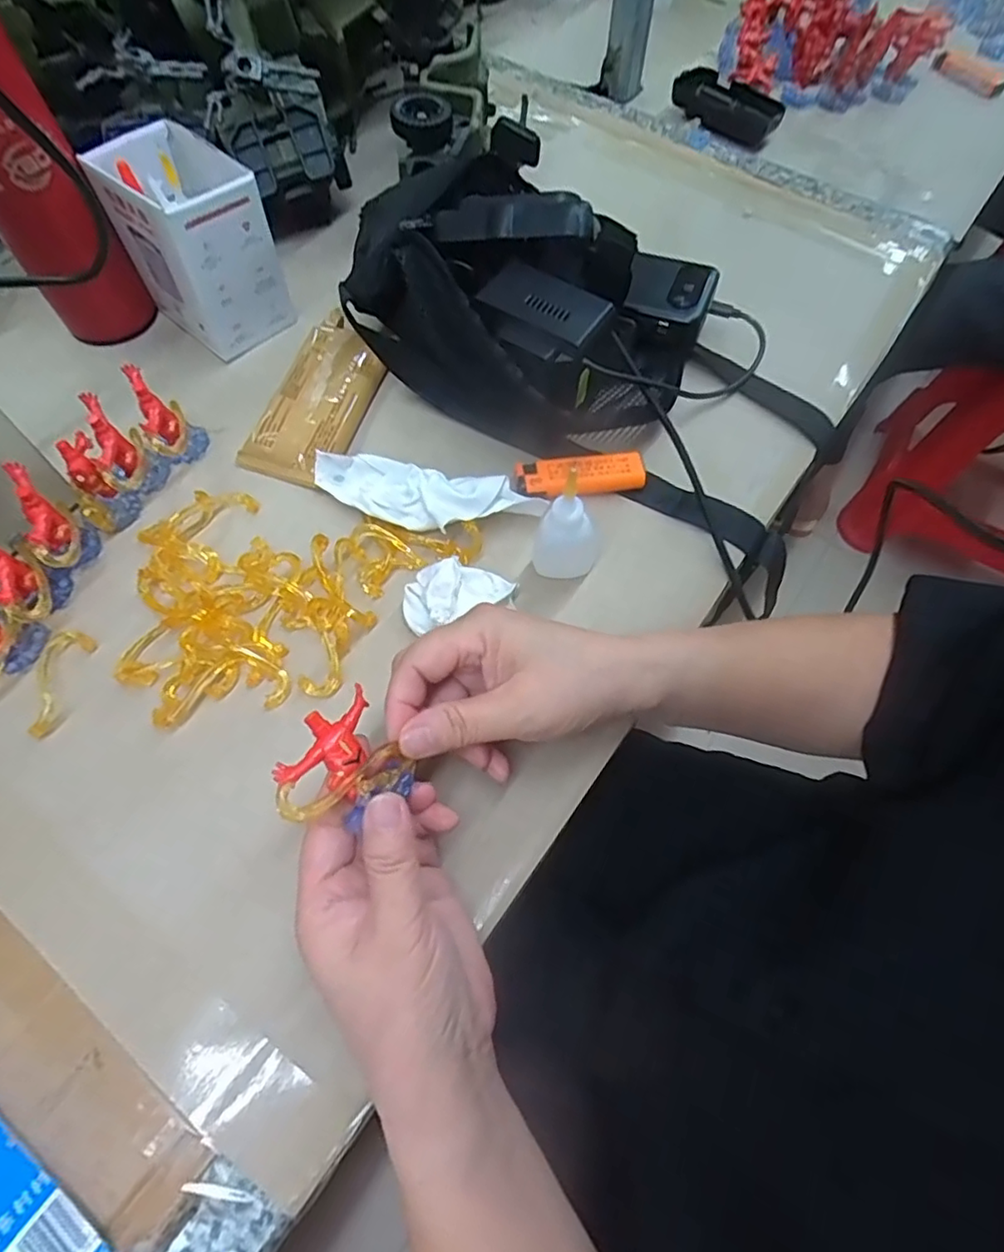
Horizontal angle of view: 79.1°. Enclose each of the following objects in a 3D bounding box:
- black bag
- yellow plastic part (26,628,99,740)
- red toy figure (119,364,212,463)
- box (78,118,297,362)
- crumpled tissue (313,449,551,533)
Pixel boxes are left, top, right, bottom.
[{"bbox_3d":[0.062,-0.202,0.394,0.350,0.098,0.193,34,67,13],"label":"black bag"},{"bbox_3d":[-0.237,0.028,0.321,0.024,0.004,0.058,7,64,0],"label":"yellow plastic part"},{"bbox_3d":[-0.212,-0.132,0.382,0.033,0.044,0.043,-31,69,-16],"label":"red toy figure"},{"bbox_3d":[-0.204,-0.258,0.414,0.098,0.098,0.074,40,69,15],"label":"box"},{"bbox_3d":[-0.047,-0.080,0.363,0.141,0.035,0.041,18,65,6],"label":"crumpled tissue"}]

